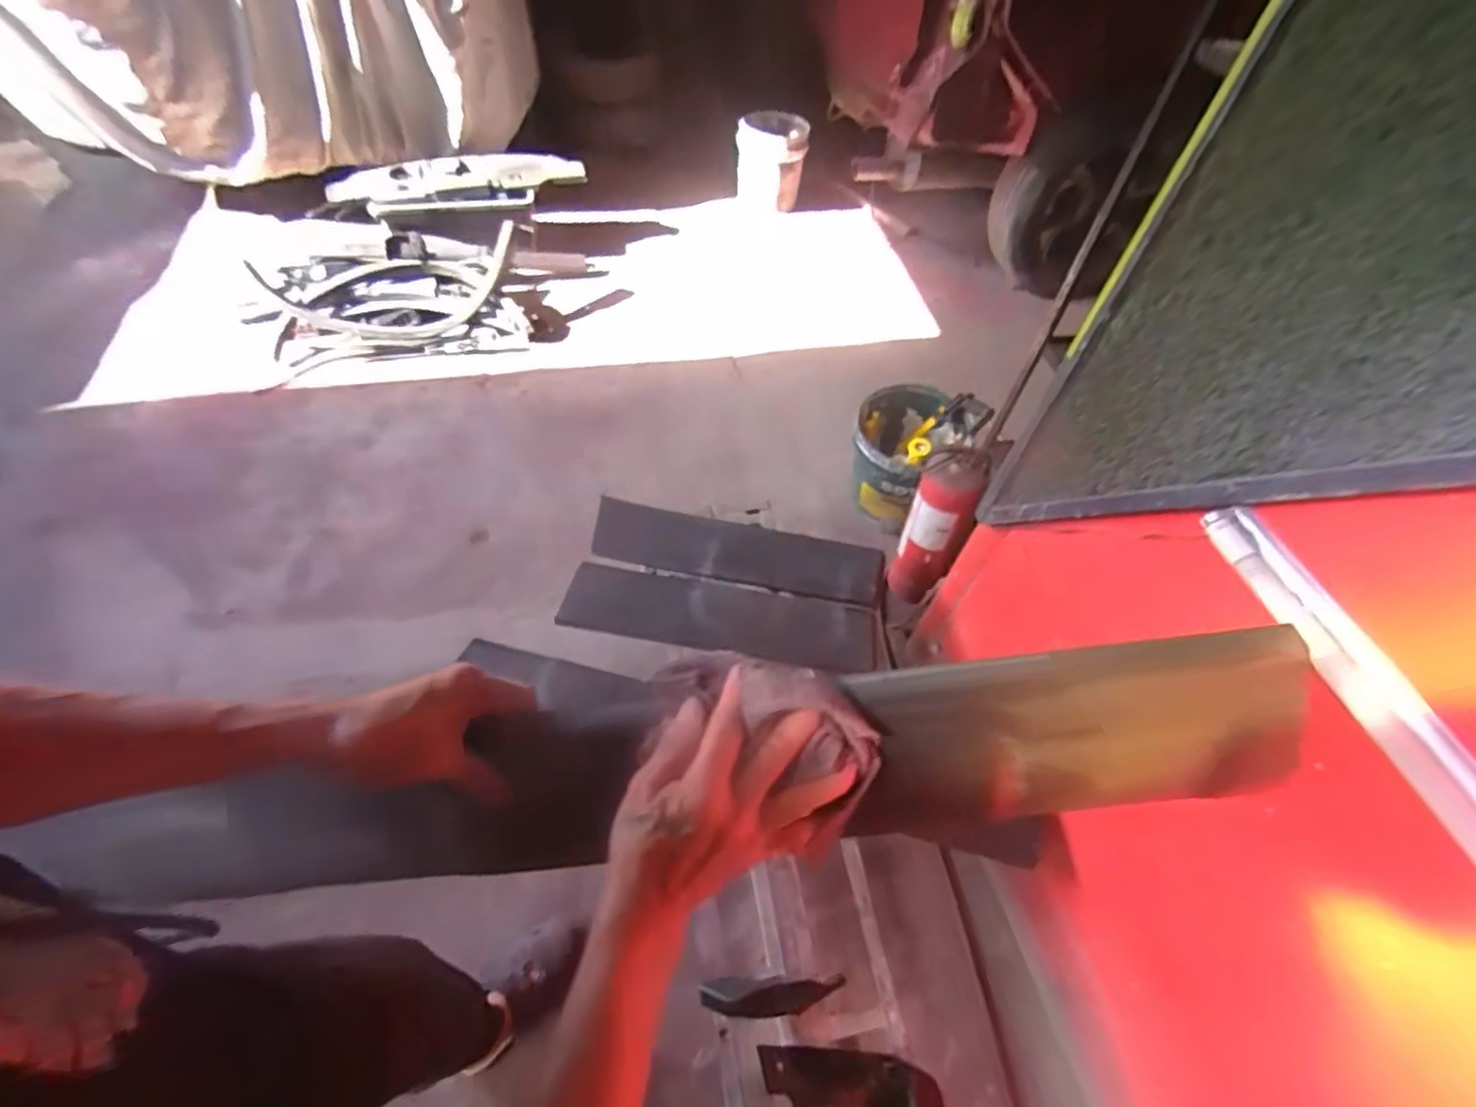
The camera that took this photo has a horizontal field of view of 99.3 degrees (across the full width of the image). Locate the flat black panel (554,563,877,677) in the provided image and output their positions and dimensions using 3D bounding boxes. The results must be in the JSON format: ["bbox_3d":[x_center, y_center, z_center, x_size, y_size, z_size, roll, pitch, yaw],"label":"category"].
[{"bbox_3d":[-0.038,0.131,1.239,0.610,0.022,0.134,9,82,3],"label":"flat black panel"}]

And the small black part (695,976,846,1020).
[{"bbox_3d":[0.048,0.632,0.891,0.200,0.044,0.047,2,54,-4],"label":"small black part"}]

